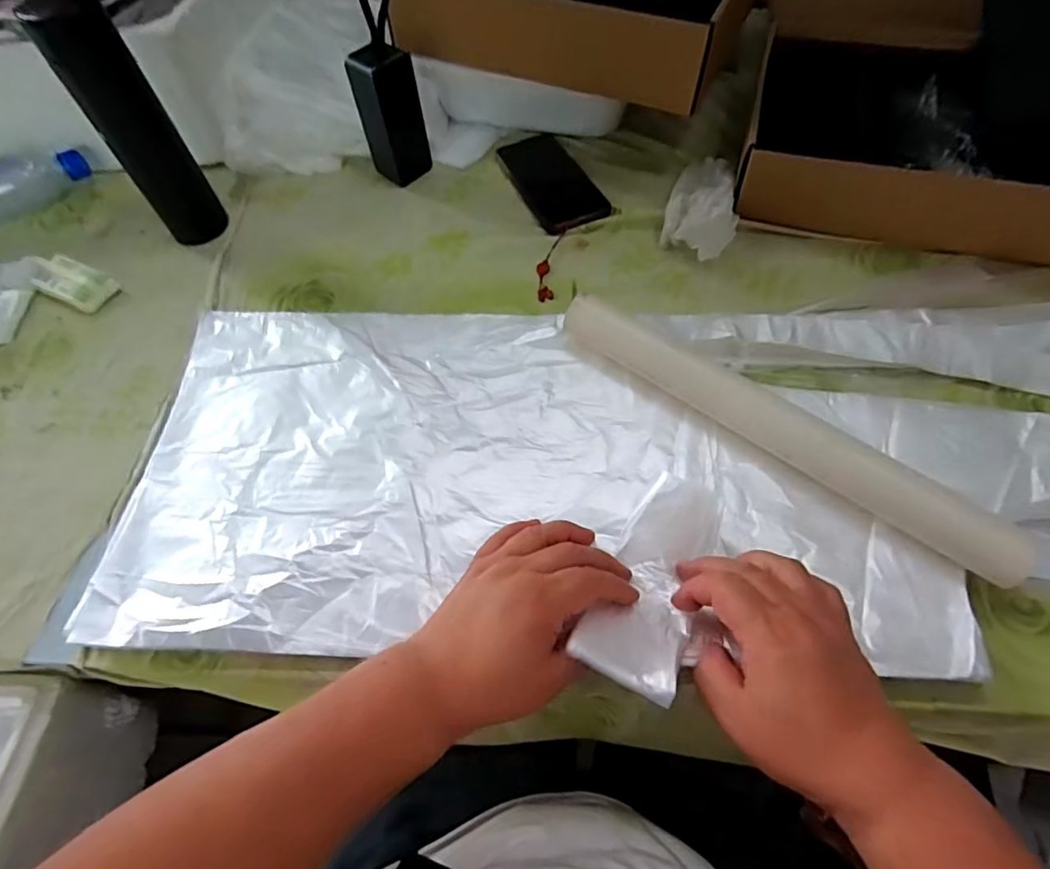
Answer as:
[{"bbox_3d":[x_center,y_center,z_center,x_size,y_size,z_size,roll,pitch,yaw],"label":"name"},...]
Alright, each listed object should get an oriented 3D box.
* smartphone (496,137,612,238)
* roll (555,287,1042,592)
[{"bbox_3d":[0.028,-0.294,0.632,0.076,0.009,0.168,-23,62,-10],"label":"smartphone"},{"bbox_3d":[0.177,-0.011,0.415,0.349,0.046,0.037,37,69,21],"label":"roll"}]

